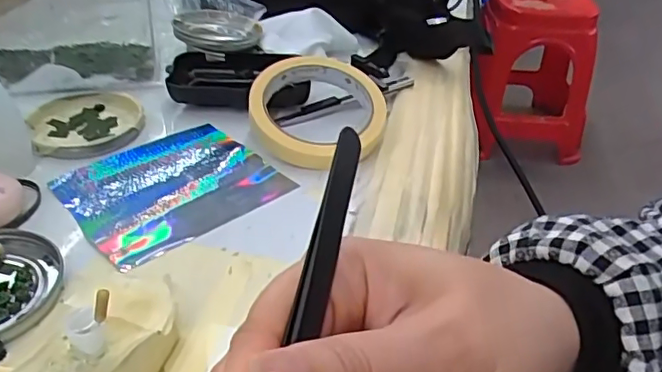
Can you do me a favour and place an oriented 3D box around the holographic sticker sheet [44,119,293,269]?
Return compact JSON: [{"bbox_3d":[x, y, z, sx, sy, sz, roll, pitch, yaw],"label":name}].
[{"bbox_3d":[-0.102,-0.003,0.368,0.124,0.004,0.105,-29,46,-35],"label":"holographic sticker sheet"}]

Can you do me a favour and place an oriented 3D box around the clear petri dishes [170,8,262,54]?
[{"bbox_3d":[-0.103,-0.143,0.517,0.070,0.022,0.081,5,36,3],"label":"clear petri dishes"}]

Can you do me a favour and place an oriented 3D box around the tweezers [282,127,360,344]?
[{"bbox_3d":[-0.007,0.036,0.151,0.007,0.007,0.133,9,54,9],"label":"tweezers"}]

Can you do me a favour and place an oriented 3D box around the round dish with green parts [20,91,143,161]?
[{"bbox_3d":[-0.181,-0.049,0.420,0.075,0.011,0.081,1,36,-1],"label":"round dish with green parts"}]

